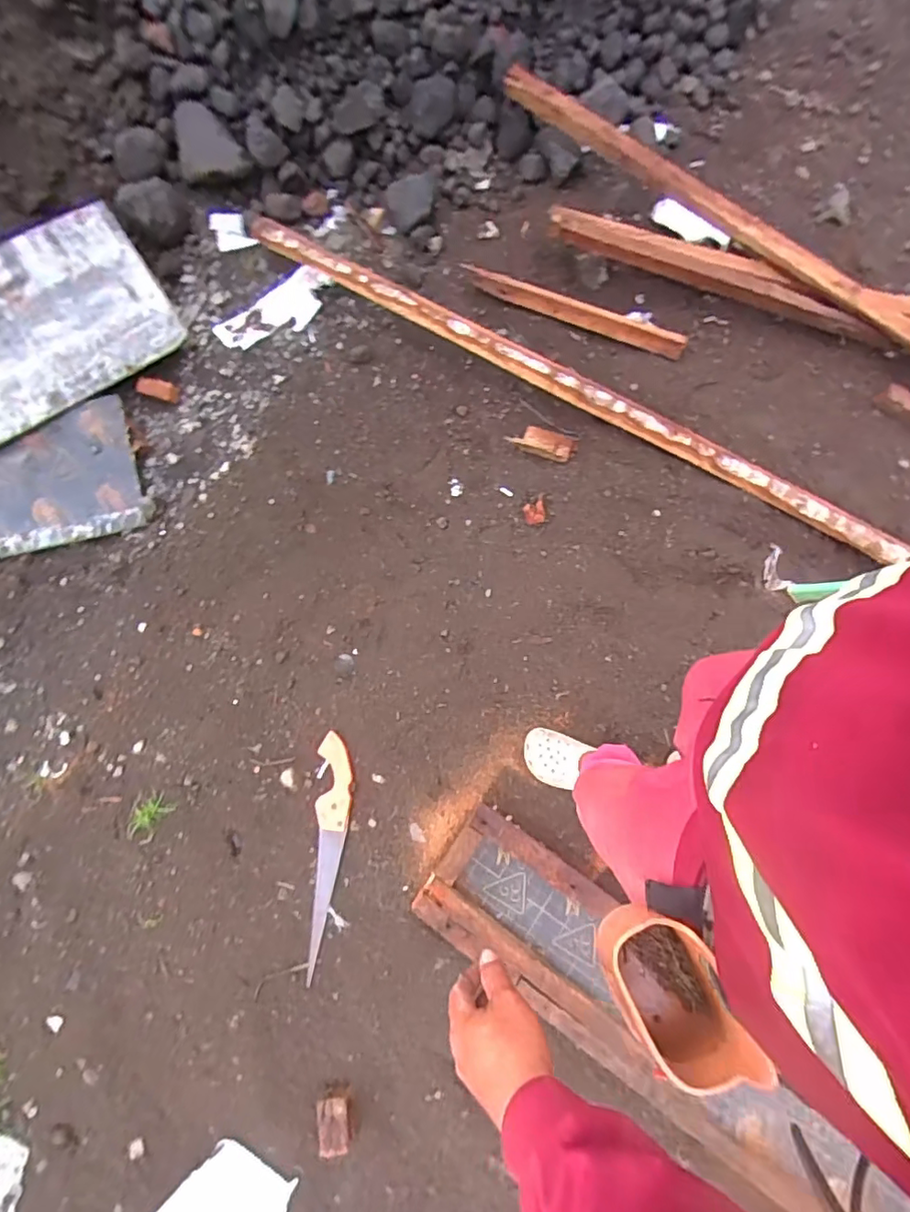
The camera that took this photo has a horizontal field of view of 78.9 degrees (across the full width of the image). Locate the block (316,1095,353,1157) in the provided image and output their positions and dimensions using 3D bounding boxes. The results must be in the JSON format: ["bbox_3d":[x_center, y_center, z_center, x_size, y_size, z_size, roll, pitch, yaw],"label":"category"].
[{"bbox_3d":[-0.225,0.972,1.038,0.059,0.042,0.090,-7,75,0],"label":"block"}]

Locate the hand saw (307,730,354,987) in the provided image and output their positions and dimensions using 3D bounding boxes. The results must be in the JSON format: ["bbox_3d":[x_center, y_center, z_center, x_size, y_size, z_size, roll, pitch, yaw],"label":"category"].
[{"bbox_3d":[-0.267,0.518,1.188,0.078,0.026,0.476,-1,75,1],"label":"hand saw"}]

